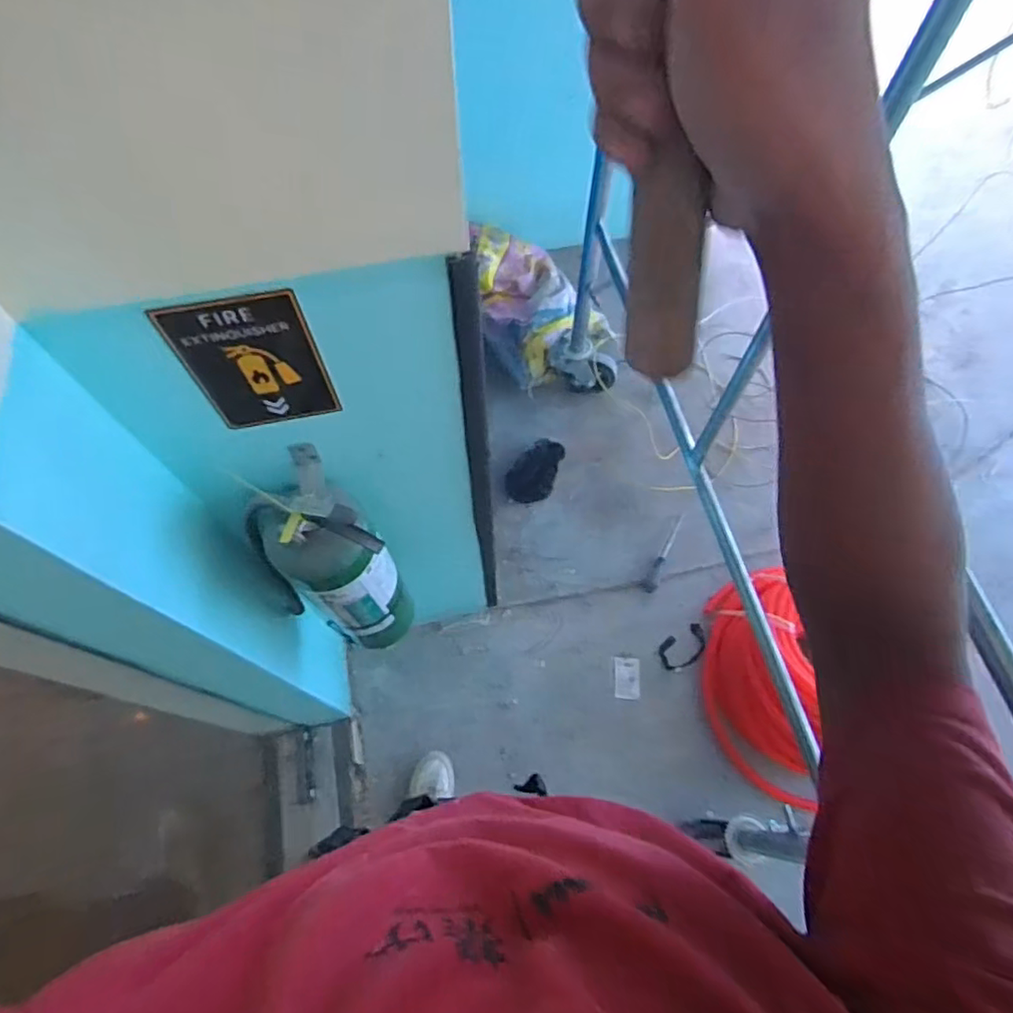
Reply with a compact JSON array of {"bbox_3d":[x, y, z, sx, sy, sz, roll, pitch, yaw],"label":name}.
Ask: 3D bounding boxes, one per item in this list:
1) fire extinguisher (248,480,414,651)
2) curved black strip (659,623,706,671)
[{"bbox_3d":[-0.248,0.088,0.937,0.133,0.457,0.154,-32,69,-13],"label":"fire extinguisher"},{"bbox_3d":[0.419,0.337,1.499,0.119,0.014,0.080,-28,77,3],"label":"curved black strip"}]

